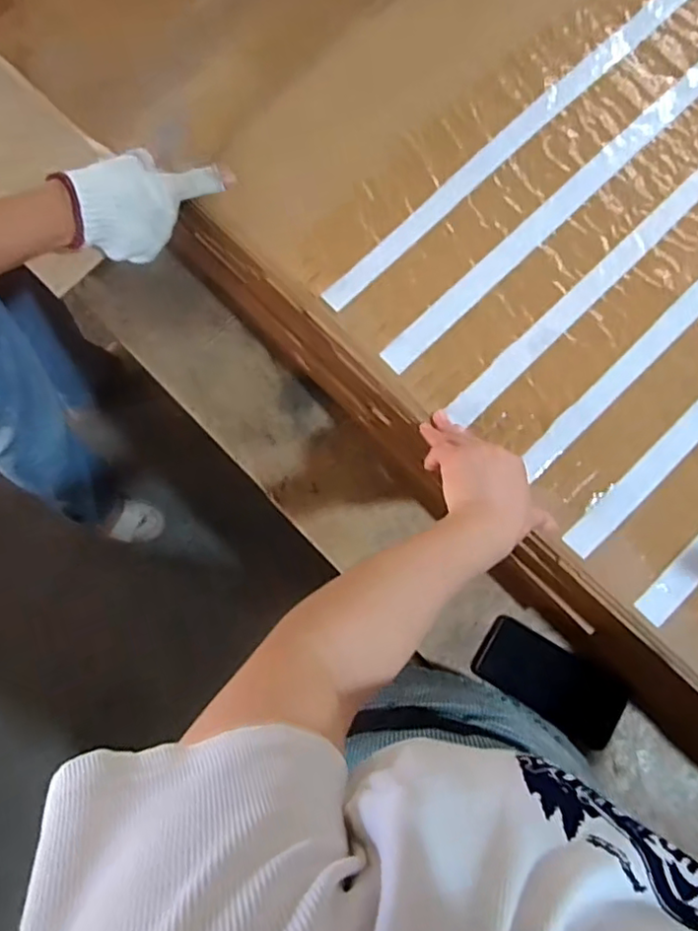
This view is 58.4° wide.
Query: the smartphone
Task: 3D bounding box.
[{"bbox_3d":[0.226,0.241,0.704,0.163,0.015,0.076,33,80,8],"label":"smartphone"}]

